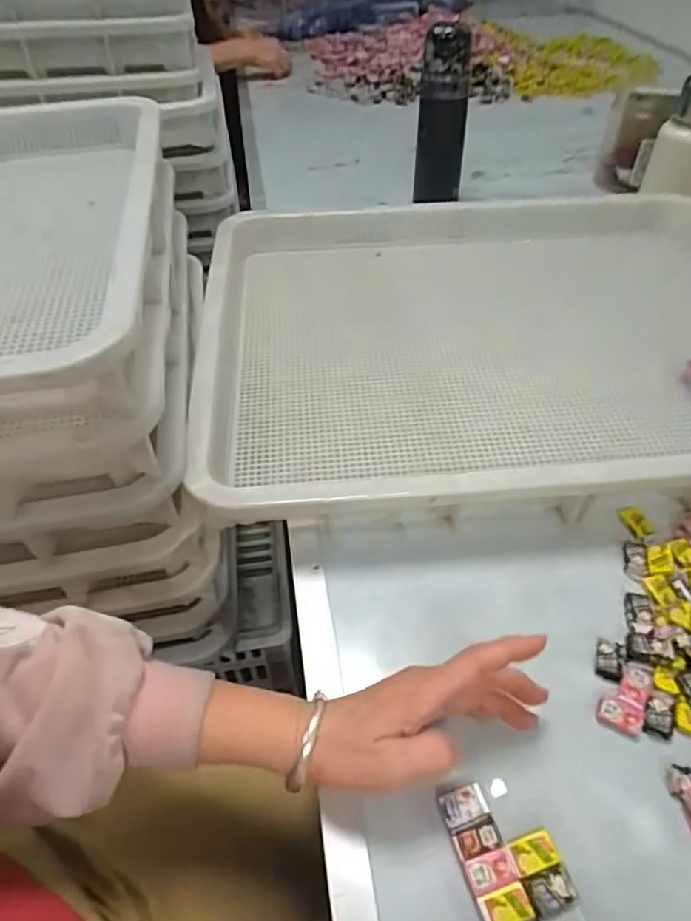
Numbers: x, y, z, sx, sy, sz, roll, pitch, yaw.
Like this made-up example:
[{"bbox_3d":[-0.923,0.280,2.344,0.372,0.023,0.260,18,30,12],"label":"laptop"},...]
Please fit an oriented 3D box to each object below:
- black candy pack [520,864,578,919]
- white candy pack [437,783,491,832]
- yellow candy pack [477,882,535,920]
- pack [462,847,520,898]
[{"bbox_3d":[0.110,0.230,0.313,0.026,0.004,0.018,-16,48,-13],"label":"black candy pack"},{"bbox_3d":[0.069,0.202,0.340,0.028,0.005,0.019,-14,48,-11],"label":"white candy pack"},{"bbox_3d":[0.085,0.236,0.307,0.025,0.004,0.019,-18,49,-15],"label":"yellow candy pack"},{"bbox_3d":[0.080,0.224,0.319,0.026,0.004,0.017,-14,48,-11],"label":"pack"}]

